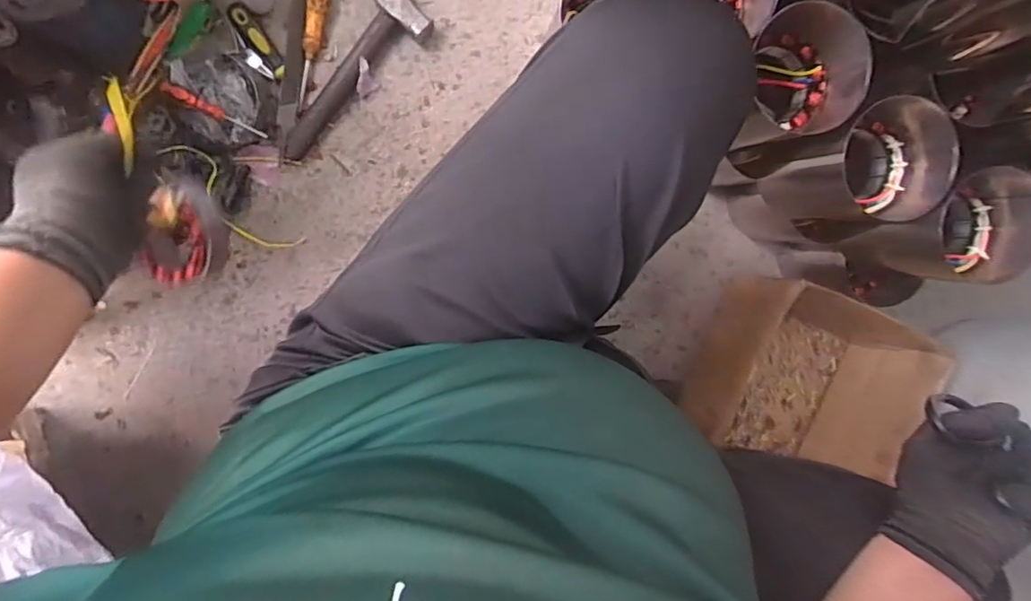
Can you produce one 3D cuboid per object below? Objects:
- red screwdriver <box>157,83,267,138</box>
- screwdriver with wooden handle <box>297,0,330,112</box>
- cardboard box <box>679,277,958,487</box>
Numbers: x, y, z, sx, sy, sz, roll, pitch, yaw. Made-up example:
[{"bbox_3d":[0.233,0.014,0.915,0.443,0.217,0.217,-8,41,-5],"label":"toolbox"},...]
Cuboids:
[{"bbox_3d":[-0.395,-0.248,0.722,0.140,0.023,0.014,26,94,-8],"label":"red screwdriver"},{"bbox_3d":[-0.277,-0.358,0.762,0.025,0.022,0.181,9,97,-7],"label":"screwdriver with wooden handle"},{"bbox_3d":[0.437,0.129,0.835,0.318,0.165,0.267,20,95,-8],"label":"cardboard box"}]

